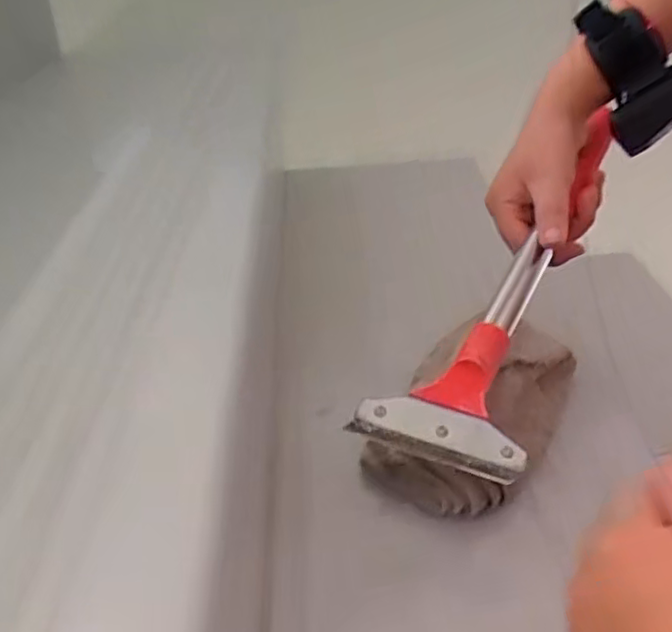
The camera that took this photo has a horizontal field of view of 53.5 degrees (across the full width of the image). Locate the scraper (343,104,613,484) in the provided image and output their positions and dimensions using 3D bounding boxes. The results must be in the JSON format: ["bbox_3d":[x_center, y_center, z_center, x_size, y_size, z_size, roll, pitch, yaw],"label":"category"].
[{"bbox_3d":[0.124,-0.031,0.438,0.088,0.023,0.303,18,57,28],"label":"scraper"}]

